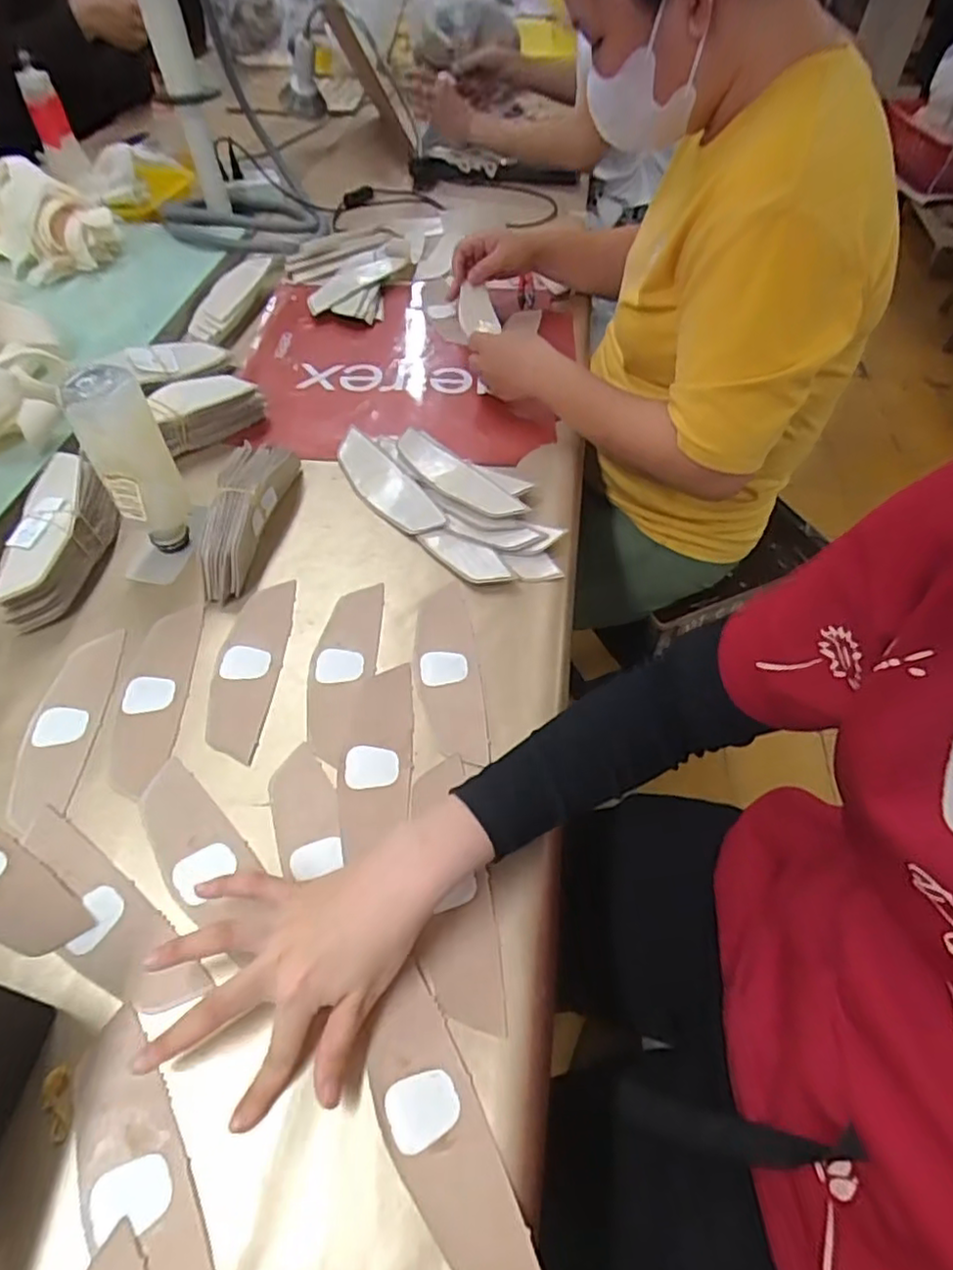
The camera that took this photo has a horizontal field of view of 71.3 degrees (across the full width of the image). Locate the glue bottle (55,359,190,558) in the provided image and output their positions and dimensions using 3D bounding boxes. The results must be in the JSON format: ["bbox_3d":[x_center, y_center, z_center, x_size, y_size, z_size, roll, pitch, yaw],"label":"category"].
[{"bbox_3d":[-0.289,-0.144,0.563,0.059,0.164,0.053,-28,58,-21],"label":"glue bottle"}]

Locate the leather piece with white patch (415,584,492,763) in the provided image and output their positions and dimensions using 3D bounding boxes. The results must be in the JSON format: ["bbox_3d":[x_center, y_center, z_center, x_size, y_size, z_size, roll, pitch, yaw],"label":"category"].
[{"bbox_3d":[-0.024,0.026,0.548,0.051,0.004,0.167,-7,53,-6],"label":"leather piece with white patch"}]

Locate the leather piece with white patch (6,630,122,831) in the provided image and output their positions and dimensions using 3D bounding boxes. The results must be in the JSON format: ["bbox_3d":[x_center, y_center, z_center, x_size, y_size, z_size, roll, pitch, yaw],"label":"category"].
[{"bbox_3d":[-0.316,0.067,0.513,0.048,0.004,0.162,0,52,-2],"label":"leather piece with white patch"}]

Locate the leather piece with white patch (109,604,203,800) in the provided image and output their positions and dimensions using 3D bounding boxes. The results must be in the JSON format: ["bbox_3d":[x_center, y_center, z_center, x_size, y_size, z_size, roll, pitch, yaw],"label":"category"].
[{"bbox_3d":[-0.257,0.046,0.530,0.049,0.007,0.168,-1,52,-2],"label":"leather piece with white patch"}]

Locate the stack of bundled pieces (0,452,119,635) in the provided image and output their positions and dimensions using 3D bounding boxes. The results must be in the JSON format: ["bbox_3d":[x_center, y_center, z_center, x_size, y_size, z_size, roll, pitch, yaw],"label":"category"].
[{"bbox_3d":[-0.367,-0.085,0.588,0.058,0.051,0.170,3,65,1],"label":"stack of bundled pieces"}]

